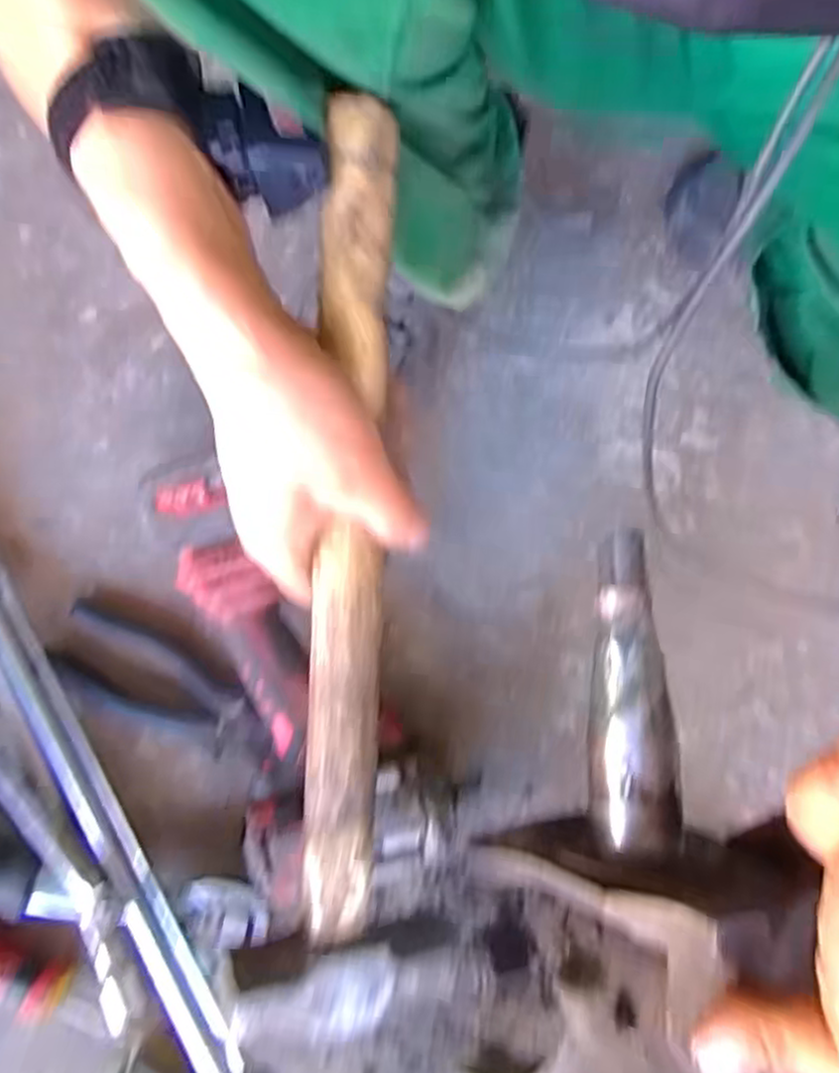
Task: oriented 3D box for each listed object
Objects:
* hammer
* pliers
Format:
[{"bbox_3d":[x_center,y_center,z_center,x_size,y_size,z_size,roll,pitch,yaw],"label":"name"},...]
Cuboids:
[{"bbox_3d":[-0.026,0.014,0.312,0.085,0.036,0.391,2,91,-1],"label":"hammer"},{"bbox_3d":[-0.165,0.095,0.468,0.150,0.021,0.057,23,77,4],"label":"pliers"}]

